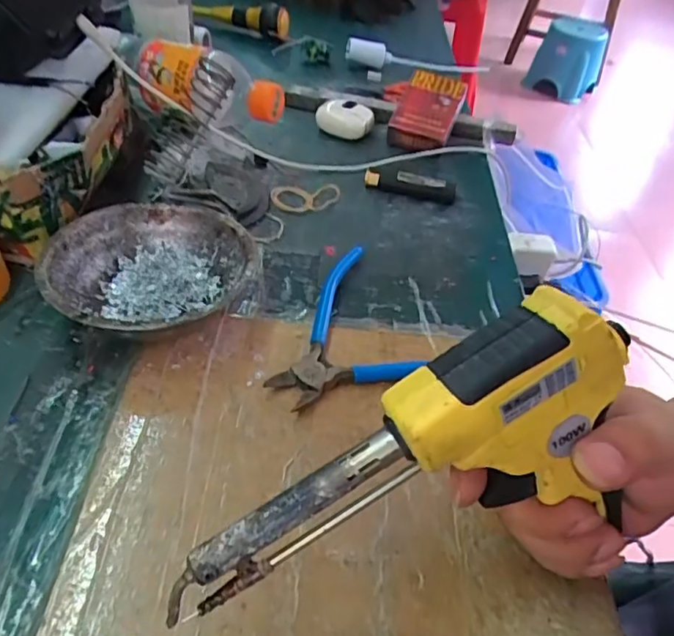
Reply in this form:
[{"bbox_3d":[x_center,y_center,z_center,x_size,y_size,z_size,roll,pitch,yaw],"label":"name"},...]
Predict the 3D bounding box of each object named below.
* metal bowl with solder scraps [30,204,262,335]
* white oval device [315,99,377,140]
[{"bbox_3d":[-0.117,-0.025,0.368,0.122,0.044,0.120,4,46,-4],"label":"metal bowl with solder scraps"},{"bbox_3d":[0.009,-0.195,0.555,0.054,0.023,0.034,10,46,2],"label":"white oval device"}]

